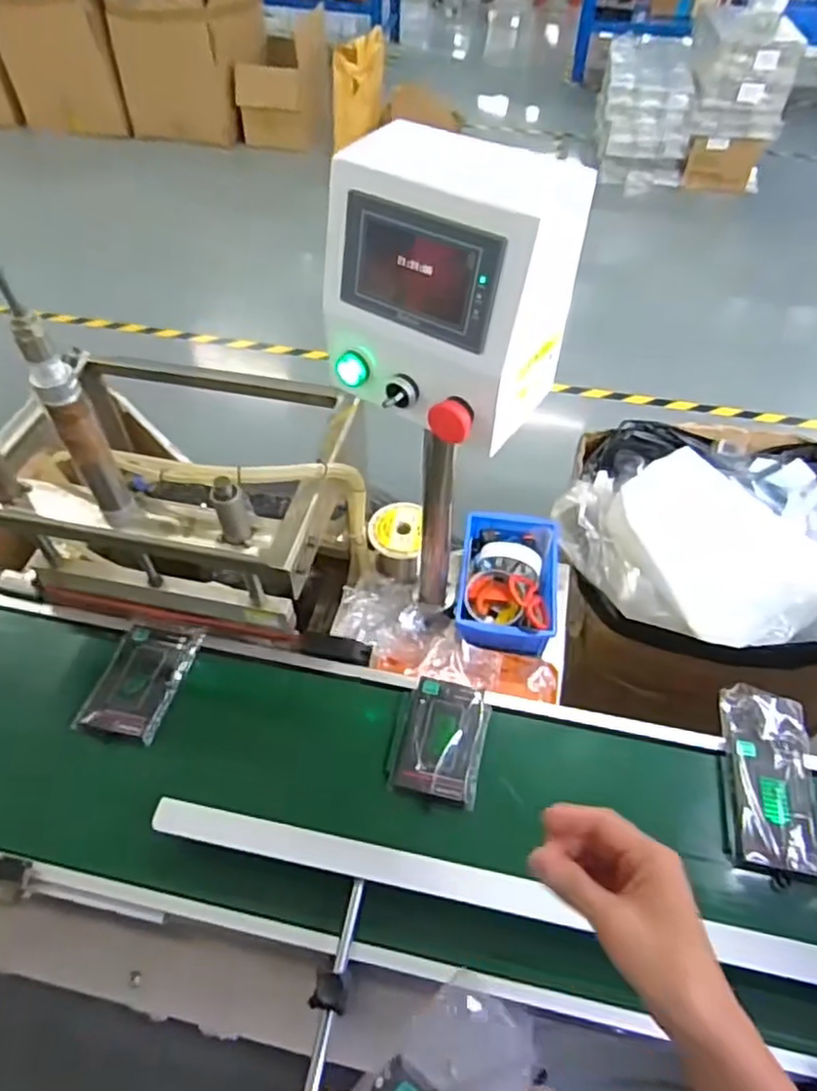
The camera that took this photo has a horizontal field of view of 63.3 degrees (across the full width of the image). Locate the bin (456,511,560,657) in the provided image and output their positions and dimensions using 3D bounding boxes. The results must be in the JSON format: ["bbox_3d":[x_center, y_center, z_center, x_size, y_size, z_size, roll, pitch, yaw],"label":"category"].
[{"bbox_3d":[0.146,0.046,0.954,0.143,0.063,0.224,7,51,4],"label":"bin"}]

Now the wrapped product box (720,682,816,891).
[{"bbox_3d":[0.399,0.255,0.733,0.092,0.027,0.207,11,52,8],"label":"wrapped product box"}]

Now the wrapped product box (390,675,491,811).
[{"bbox_3d":[0.037,0.218,0.751,0.097,0.016,0.134,11,52,8],"label":"wrapped product box"}]

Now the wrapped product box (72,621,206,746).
[{"bbox_3d":[-0.320,0.155,0.800,0.094,0.024,0.154,11,52,7],"label":"wrapped product box"}]

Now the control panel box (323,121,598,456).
[{"bbox_3d":[0.032,-0.219,0.570,0.183,0.188,0.144,32,57,22],"label":"control panel box"}]

